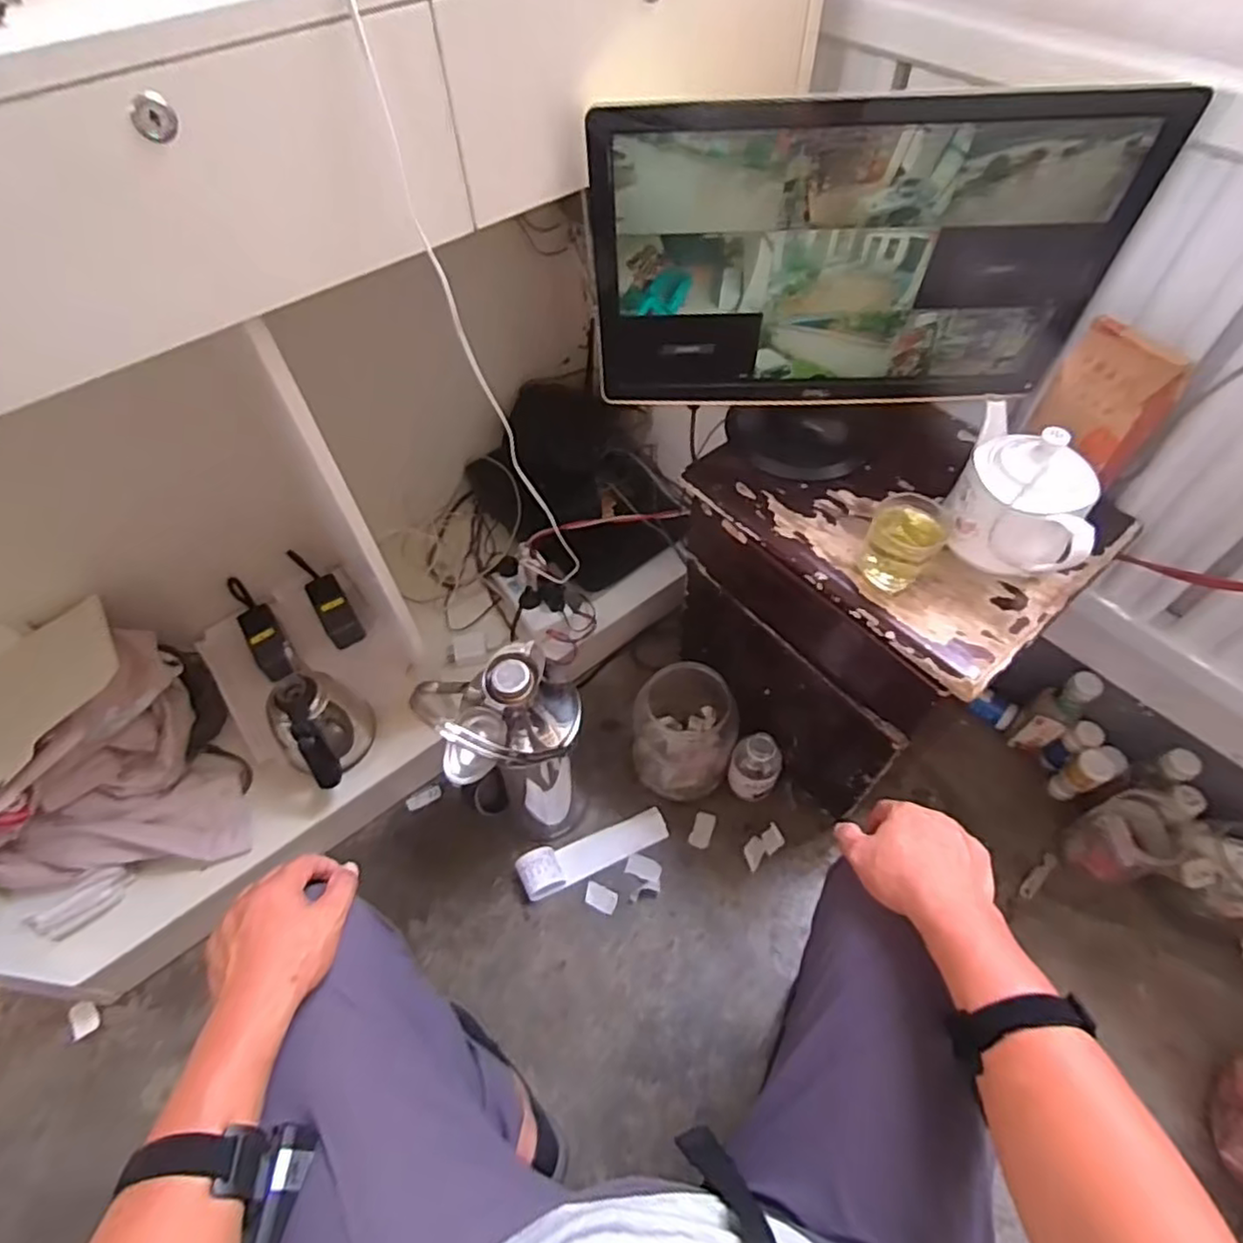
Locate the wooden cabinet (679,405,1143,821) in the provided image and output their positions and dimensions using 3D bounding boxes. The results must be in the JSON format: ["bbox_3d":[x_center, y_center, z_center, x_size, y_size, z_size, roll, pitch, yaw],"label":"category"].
[{"bbox_3d":[0.299,0.017,0.952,0.430,0.502,0.298,34,62,22],"label":"wooden cabinet"}]

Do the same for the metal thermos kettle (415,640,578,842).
[{"bbox_3d":[-0.138,0.184,0.918,0.175,0.391,0.156,-12,56,-7],"label":"metal thermos kettle"}]

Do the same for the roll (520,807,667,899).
[{"bbox_3d":[-0.042,0.345,1.026,0.230,0.032,0.067,-22,58,-13],"label":"roll"}]

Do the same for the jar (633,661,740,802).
[{"bbox_3d":[0.103,0.153,1.043,0.152,0.195,0.186,18,58,13],"label":"jar"}]

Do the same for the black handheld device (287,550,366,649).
[{"bbox_3d":[-0.510,-0.044,1.168,0.056,0.049,0.181,-28,59,-17],"label":"black handheld device"}]

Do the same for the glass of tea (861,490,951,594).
[{"bbox_3d":[0.285,-0.085,0.682,0.066,0.078,0.080,31,61,21],"label":"glass of tea"}]

